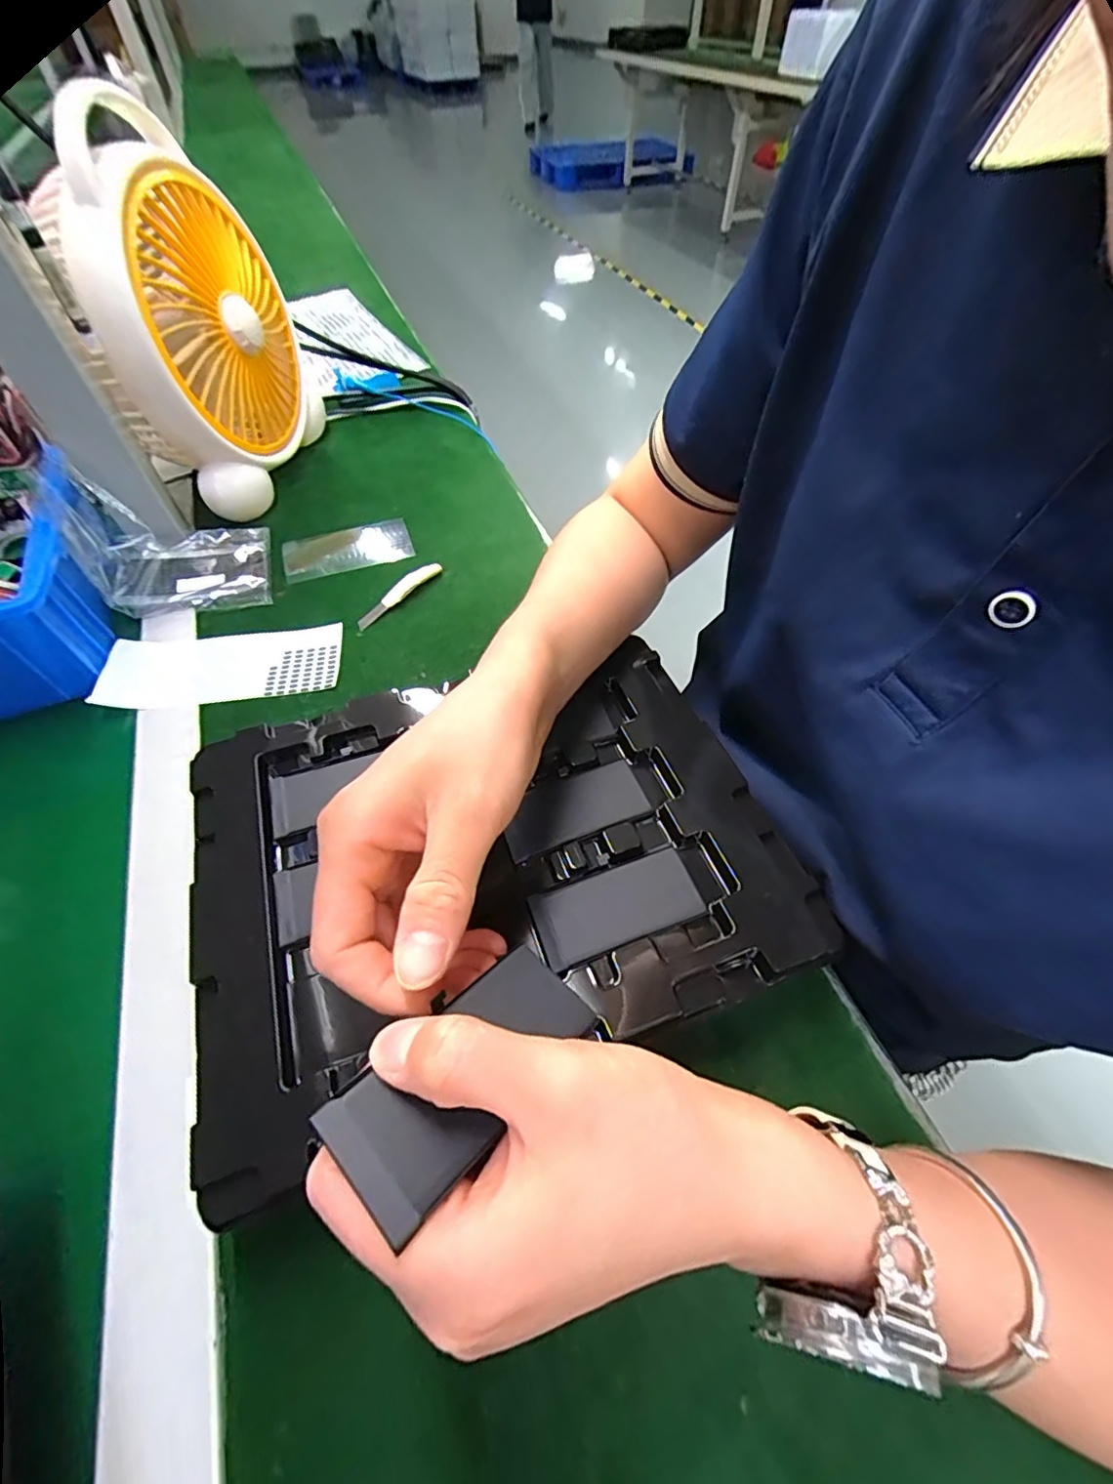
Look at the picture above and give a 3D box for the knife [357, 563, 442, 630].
[{"bbox_3d":[-0.129,-0.123,0.448,0.011,0.011,0.086,33,61,21],"label":"knife"}]

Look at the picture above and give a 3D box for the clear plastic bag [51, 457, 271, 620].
[{"bbox_3d":[-0.301,-0.161,0.432,0.115,0.080,0.095,-16,57,-12],"label":"clear plastic bag"}]

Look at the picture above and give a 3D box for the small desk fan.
[{"bbox_3d":[-0.301,-0.344,0.461,0.077,0.256,0.220,5,55,3],"label":"small desk fan"}]

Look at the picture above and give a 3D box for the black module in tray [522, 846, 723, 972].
[{"bbox_3d":[0.033,0.074,0.259,0.086,0.006,0.036,-18,57,-12],"label":"black module in tray"}]

